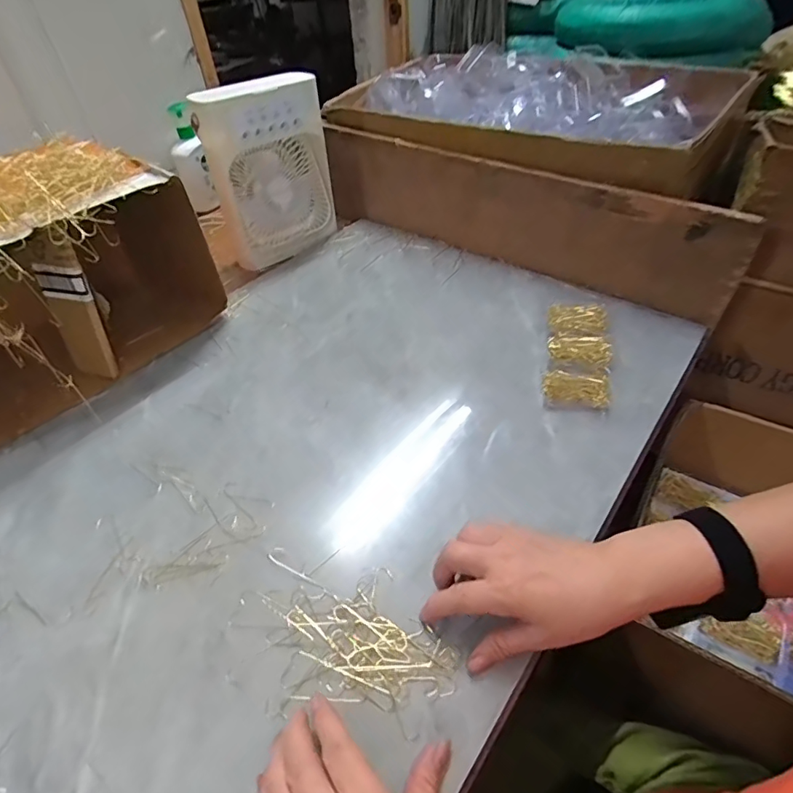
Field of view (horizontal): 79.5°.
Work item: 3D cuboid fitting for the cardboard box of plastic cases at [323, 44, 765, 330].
[{"bbox_3d":[0.275,-0.421,0.812,0.664,0.208,0.400,29,53,29],"label":"cardboard box of plastic cases"}]

